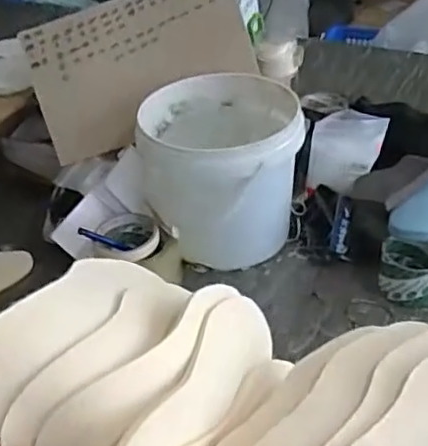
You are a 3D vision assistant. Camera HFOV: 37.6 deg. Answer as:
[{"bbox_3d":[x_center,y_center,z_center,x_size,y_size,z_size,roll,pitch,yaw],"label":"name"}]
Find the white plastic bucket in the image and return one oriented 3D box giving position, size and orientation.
[{"bbox_3d":[0.015,-0.077,0.867,0.202,0.180,0.221,-3,39,3],"label":"white plastic bucket"}]

